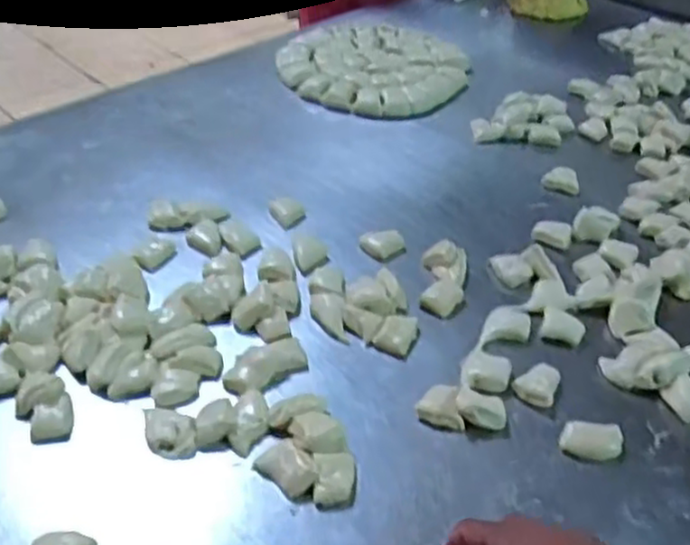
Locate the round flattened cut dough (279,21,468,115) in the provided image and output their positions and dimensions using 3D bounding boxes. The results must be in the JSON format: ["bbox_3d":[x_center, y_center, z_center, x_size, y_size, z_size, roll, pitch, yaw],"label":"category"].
[{"bbox_3d":[0.050,-0.346,1.185,0.295,0.026,0.322,1,38,-1],"label":"round flattened cut dough"}]

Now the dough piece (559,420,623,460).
[{"bbox_3d":[0.207,0.140,0.600,0.047,0.021,0.030,15,40,16],"label":"dough piece"}]

